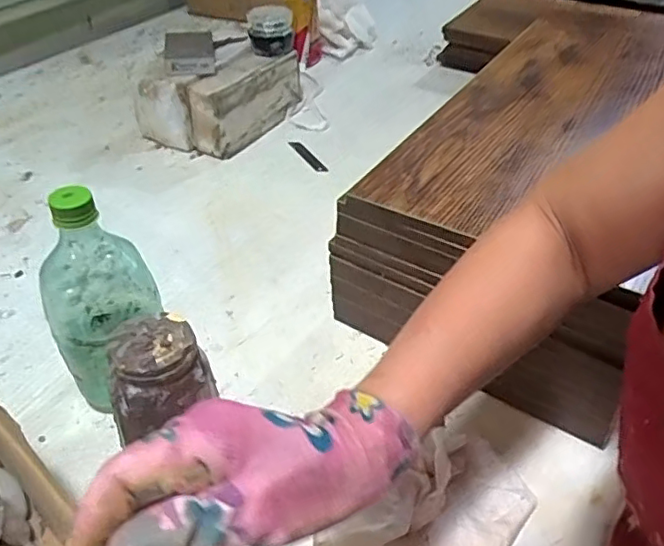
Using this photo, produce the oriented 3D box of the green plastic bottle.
[{"bbox_3d":[-0.189,0.028,0.492,0.075,0.205,0.080,11,41,12],"label":"green plastic bottle"}]

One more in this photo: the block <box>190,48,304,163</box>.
[{"bbox_3d":[-0.129,-0.265,0.914,0.065,0.105,0.211,21,44,22],"label":"block"}]

